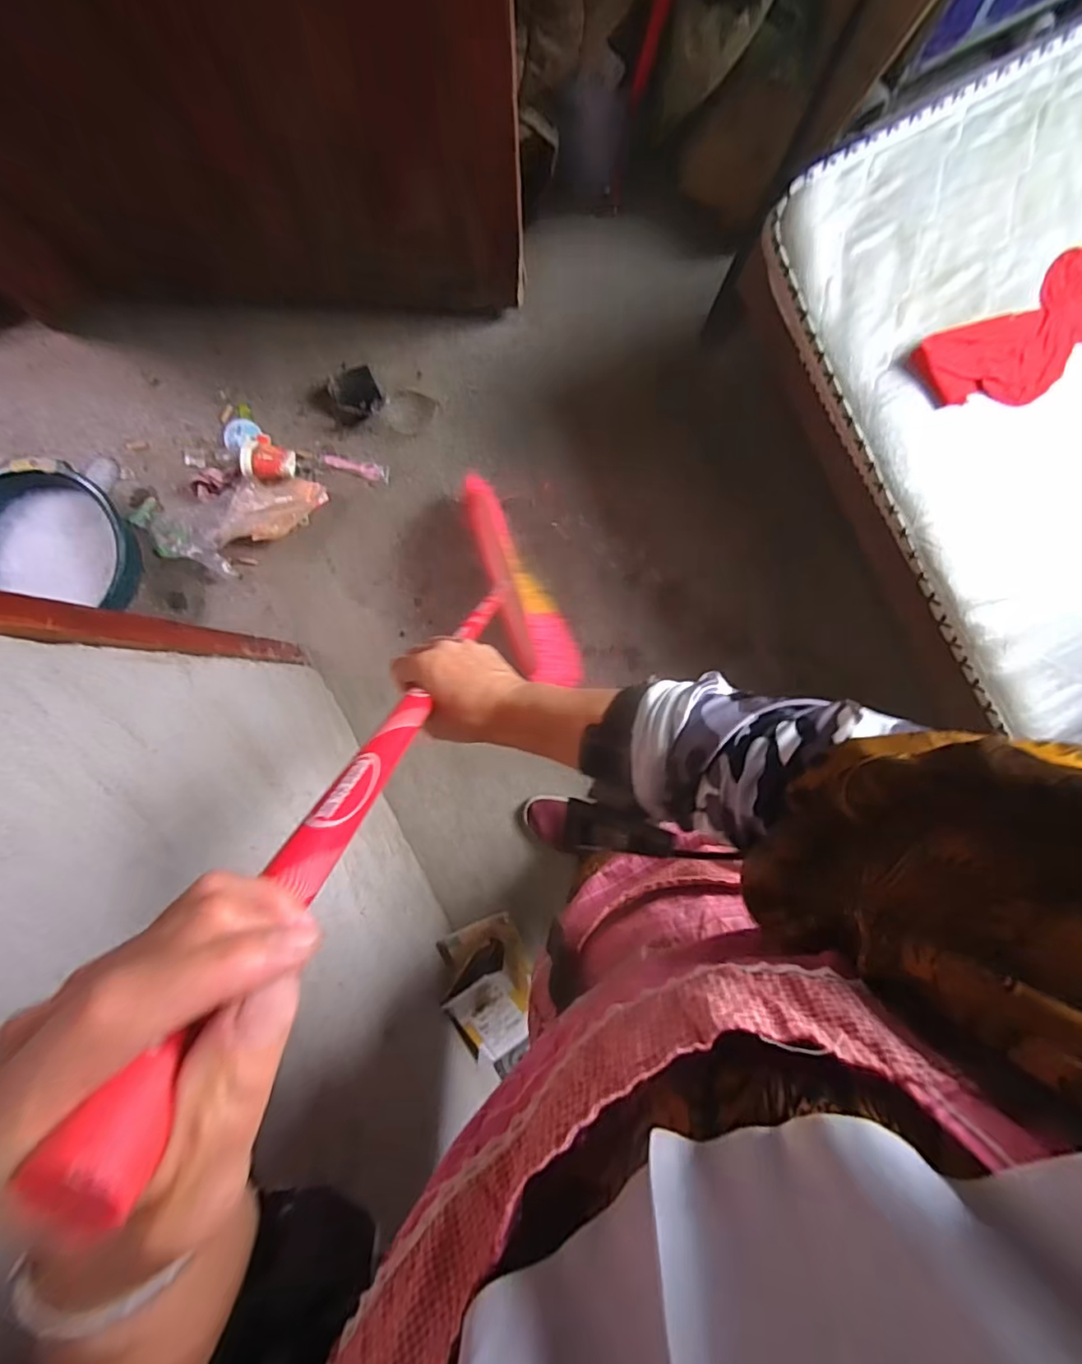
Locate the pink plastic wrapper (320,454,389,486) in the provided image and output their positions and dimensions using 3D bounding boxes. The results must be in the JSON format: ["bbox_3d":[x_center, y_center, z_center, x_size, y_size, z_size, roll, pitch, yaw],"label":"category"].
[{"bbox_3d":[-0.352,-0.407,1.092,0.128,0.010,0.032,13,90,0],"label":"pink plastic wrapper"}]

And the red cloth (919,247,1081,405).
[{"bbox_3d":[0.672,-0.481,0.763,0.352,0.020,0.145,-37,91,-2],"label":"red cloth"}]

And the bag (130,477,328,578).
[{"bbox_3d":[-0.564,-0.293,1.055,0.334,0.049,0.174,-15,90,0],"label":"bag"}]

